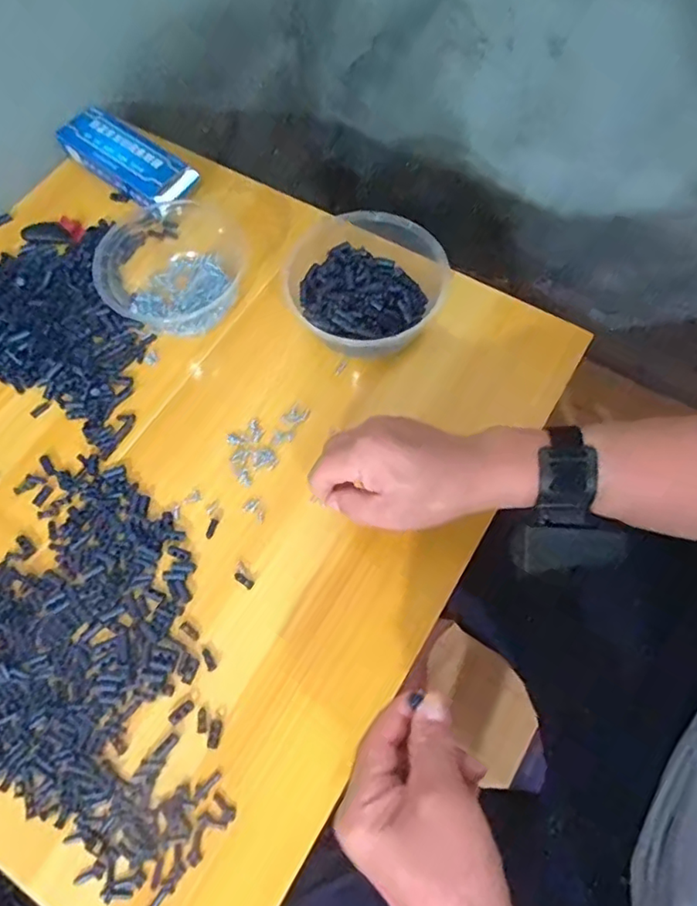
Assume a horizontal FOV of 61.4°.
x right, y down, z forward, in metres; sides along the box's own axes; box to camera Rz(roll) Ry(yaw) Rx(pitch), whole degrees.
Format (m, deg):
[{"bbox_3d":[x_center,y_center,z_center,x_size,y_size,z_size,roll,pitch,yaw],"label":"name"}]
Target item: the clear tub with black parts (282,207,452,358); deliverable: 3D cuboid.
[{"bbox_3d":[0.011,-0.146,0.532,0.132,0.062,0.141,0,67,1],"label":"clear tub with black parts"}]

